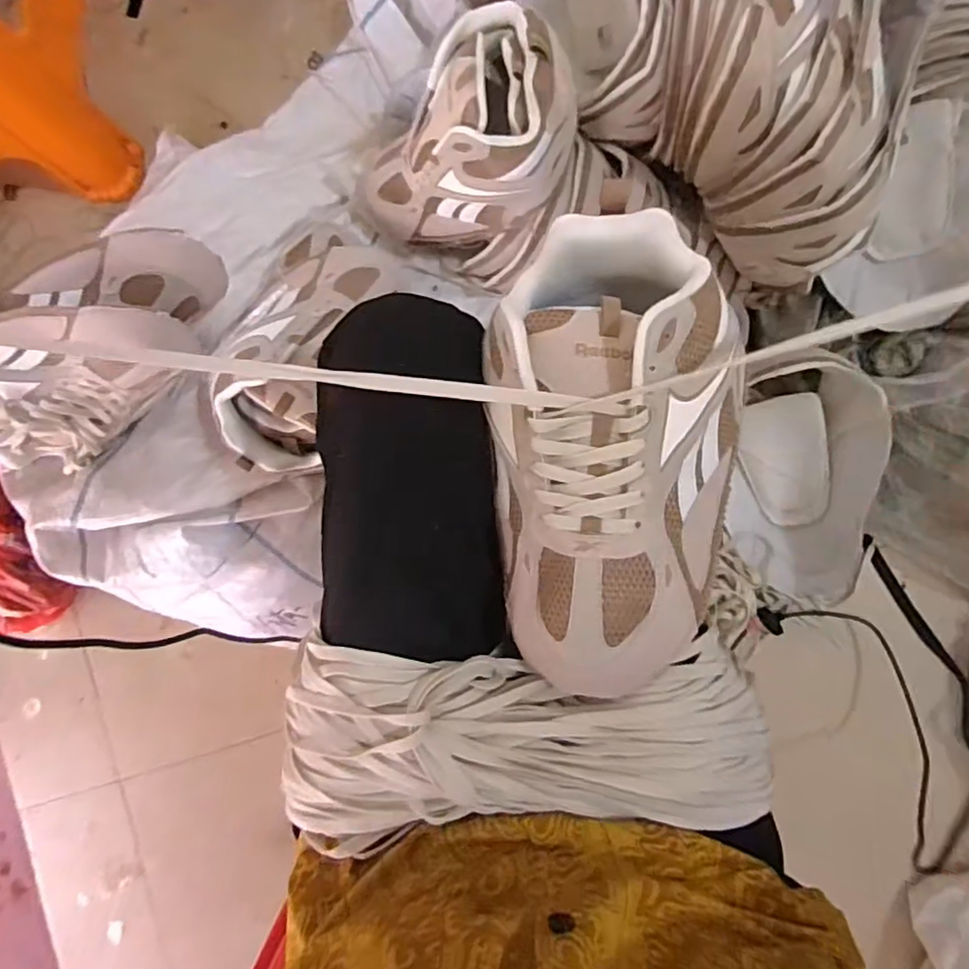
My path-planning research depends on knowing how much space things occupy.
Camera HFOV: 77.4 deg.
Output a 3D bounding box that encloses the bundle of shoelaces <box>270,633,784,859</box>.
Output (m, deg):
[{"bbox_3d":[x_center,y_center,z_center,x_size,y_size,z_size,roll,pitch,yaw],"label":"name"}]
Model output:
[{"bbox_3d":[0.024,0.155,0.361,0.290,0.050,0.109,-2,88,5],"label":"bundle of shoelaces"}]

